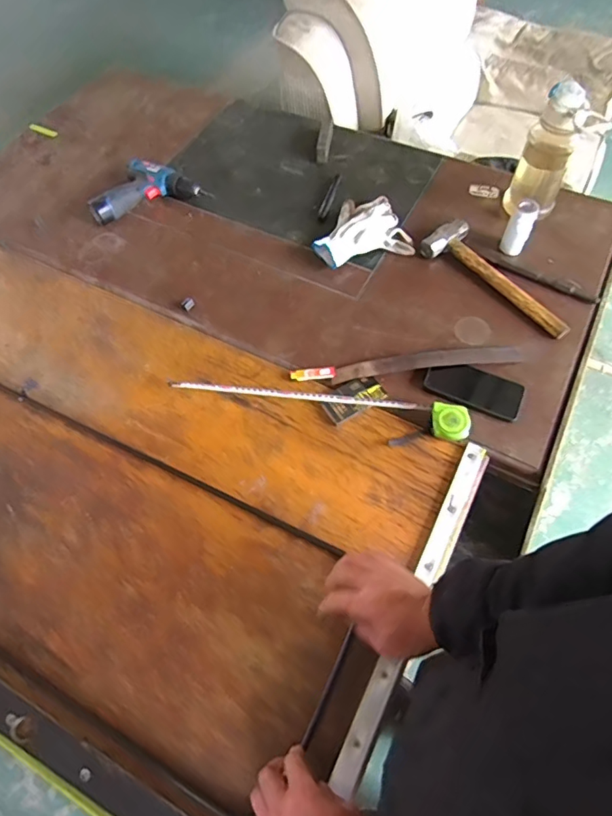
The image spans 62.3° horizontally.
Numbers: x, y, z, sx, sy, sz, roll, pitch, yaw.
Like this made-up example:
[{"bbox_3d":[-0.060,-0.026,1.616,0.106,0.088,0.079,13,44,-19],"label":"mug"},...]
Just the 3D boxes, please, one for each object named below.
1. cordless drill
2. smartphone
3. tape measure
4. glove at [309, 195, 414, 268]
[{"bbox_3d":[-0.329,-0.441,1.081,0.204,0.049,0.177,20,62,13],"label":"cordless drill"},{"bbox_3d":[0.284,-0.038,0.849,0.156,0.012,0.077,26,67,5],"label":"smartphone"},{"bbox_3d":[0.018,-0.018,0.835,0.488,0.039,0.057,12,61,9],"label":"tape measure"},{"bbox_3d":[0.105,-0.355,1.020,0.188,0.044,0.149,-13,60,-6],"label":"glove"}]

